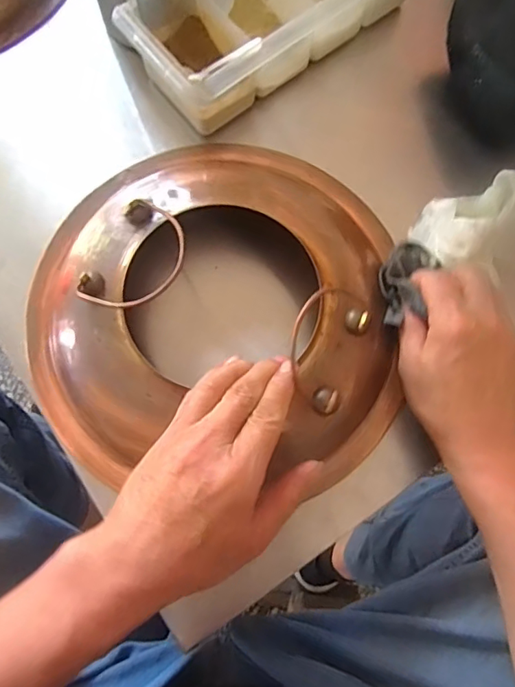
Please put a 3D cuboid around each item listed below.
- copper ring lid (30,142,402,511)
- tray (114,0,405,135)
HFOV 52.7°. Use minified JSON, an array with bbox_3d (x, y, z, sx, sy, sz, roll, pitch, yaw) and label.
[{"bbox_3d":[-0.030,-0.040,0.387,0.270,0.054,0.271,0,76,-1],"label":"copper ring lid"},{"bbox_3d":[0.022,-0.287,0.428,0.265,0.065,0.105,-38,81,-9],"label":"tray"}]

